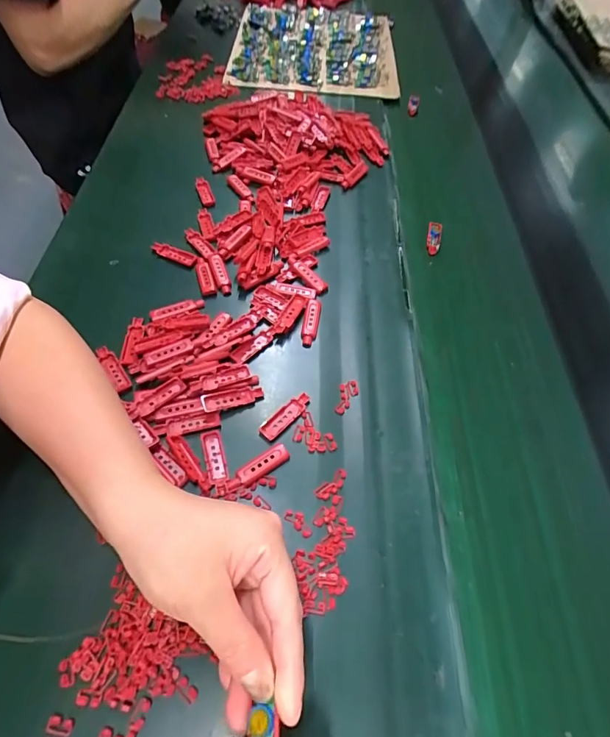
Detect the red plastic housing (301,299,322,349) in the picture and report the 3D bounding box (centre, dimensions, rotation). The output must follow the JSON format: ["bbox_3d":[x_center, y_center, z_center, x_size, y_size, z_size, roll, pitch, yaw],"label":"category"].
[{"bbox_3d":[0.006,-0.047,0.420,0.015,0.008,0.054,10,56,2],"label":"red plastic housing"}]

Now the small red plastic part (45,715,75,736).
[{"bbox_3d":[-0.146,0.213,0.248,0.015,0.004,0.009,8,56,1],"label":"small red plastic part"}]

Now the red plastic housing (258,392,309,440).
[{"bbox_3d":[-0.017,0.041,0.367,0.016,0.006,0.053,39,62,19],"label":"red plastic housing"}]

